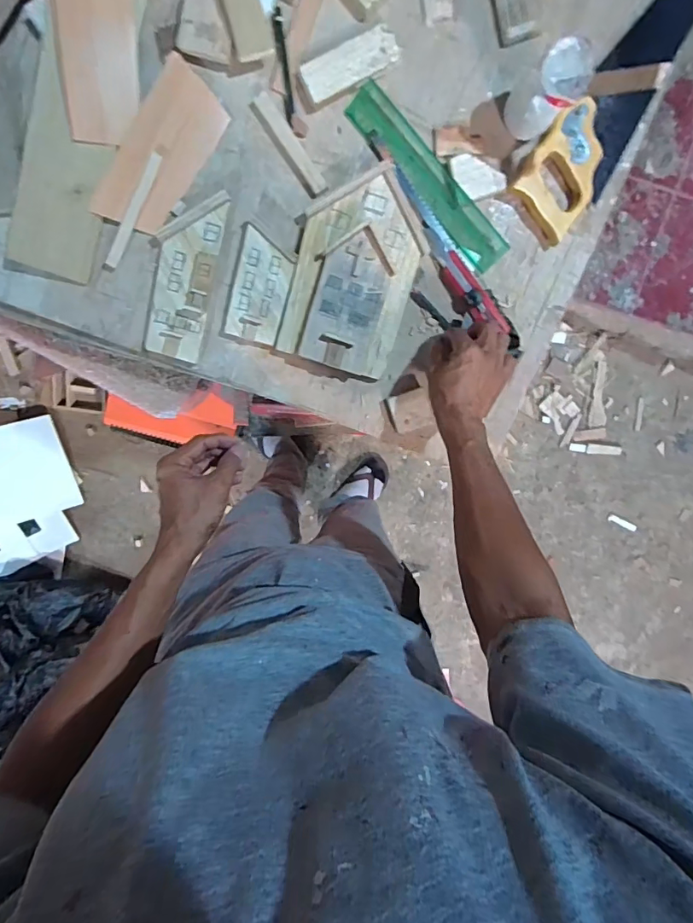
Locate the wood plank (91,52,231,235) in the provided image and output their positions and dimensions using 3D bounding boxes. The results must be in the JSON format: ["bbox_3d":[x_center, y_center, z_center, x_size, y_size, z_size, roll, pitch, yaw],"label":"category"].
[{"bbox_3d":[-0.215,-0.355,0.555,0.080,0.010,0.185,34,98,-22],"label":"wood plank"}]

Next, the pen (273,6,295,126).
[{"bbox_3d":[-0.071,-0.450,0.547,0.011,0.011,0.113,-7,102,-1],"label":"pen"}]

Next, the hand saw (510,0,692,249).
[{"bbox_3d":[0.350,-0.459,0.567,0.095,0.019,0.409,36,98,-9],"label":"hand saw"}]

